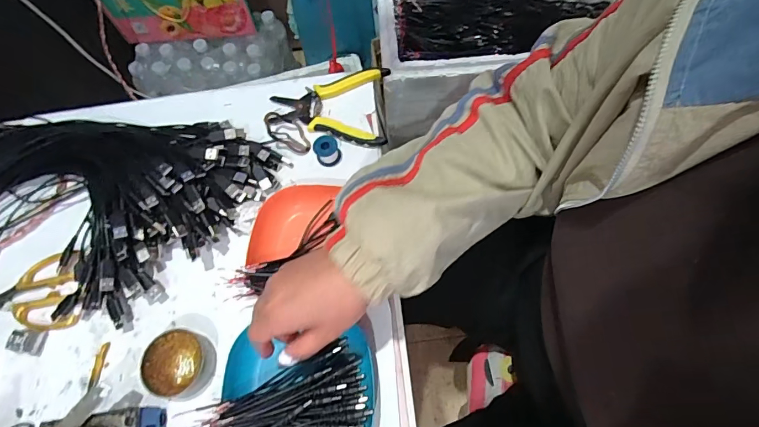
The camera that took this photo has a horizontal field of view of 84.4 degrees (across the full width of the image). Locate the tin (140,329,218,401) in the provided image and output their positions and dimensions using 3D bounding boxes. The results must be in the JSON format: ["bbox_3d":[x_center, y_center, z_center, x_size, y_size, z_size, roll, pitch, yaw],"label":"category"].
[{"bbox_3d":[-0.201,0.152,0.422,0.064,0.024,0.062,-1,66,3],"label":"tin"}]

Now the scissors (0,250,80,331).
[{"bbox_3d":[-0.424,0.091,0.475,0.174,0.013,0.086,-5,65,1],"label":"scissors"}]

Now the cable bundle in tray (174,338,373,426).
[{"bbox_3d":[-0.089,0.190,0.386,0.160,0.035,0.091,-21,66,-6],"label":"cable bundle in tray"}]

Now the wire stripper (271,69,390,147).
[{"bbox_3d":[-0.067,-0.138,0.544,0.151,0.020,0.113,1,66,4],"label":"wire stripper"}]

